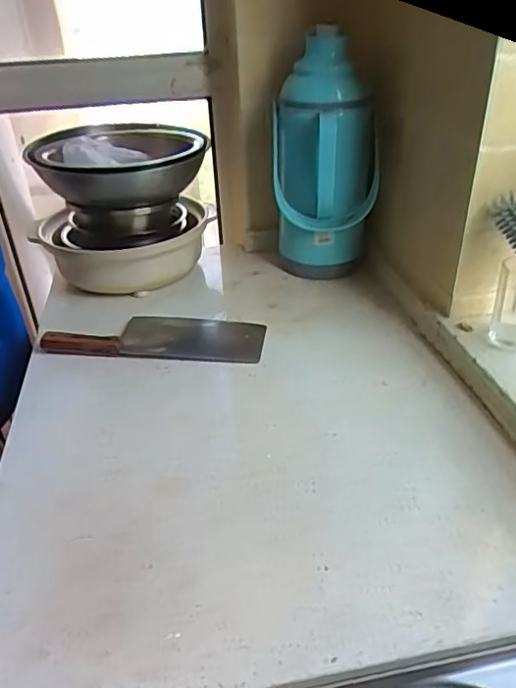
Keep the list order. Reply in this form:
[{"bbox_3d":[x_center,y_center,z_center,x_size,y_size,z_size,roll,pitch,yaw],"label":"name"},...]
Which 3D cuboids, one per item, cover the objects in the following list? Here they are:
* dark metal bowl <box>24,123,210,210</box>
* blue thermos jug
[{"bbox_3d":[-0.236,-0.315,0.953,0.285,0.086,0.290,-3,34,2],"label":"dark metal bowl"},{"bbox_3d":[0.107,-0.296,0.918,0.165,0.381,0.135,0,33,4],"label":"blue thermos jug"}]

